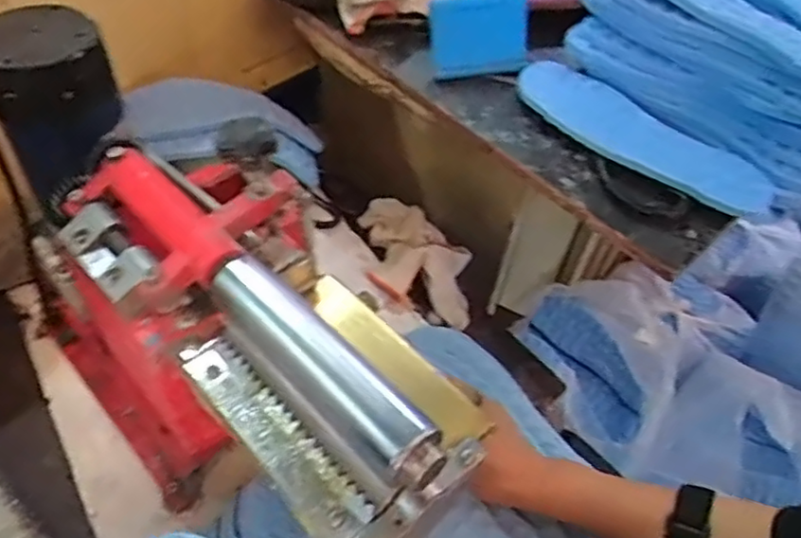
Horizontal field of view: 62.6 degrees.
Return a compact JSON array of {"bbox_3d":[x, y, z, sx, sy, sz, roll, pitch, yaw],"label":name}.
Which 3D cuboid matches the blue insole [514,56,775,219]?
[{"bbox_3d":[0.213,-0.122,0.603,0.246,0.017,0.079,39,56,24],"label":"blue insole"}]

